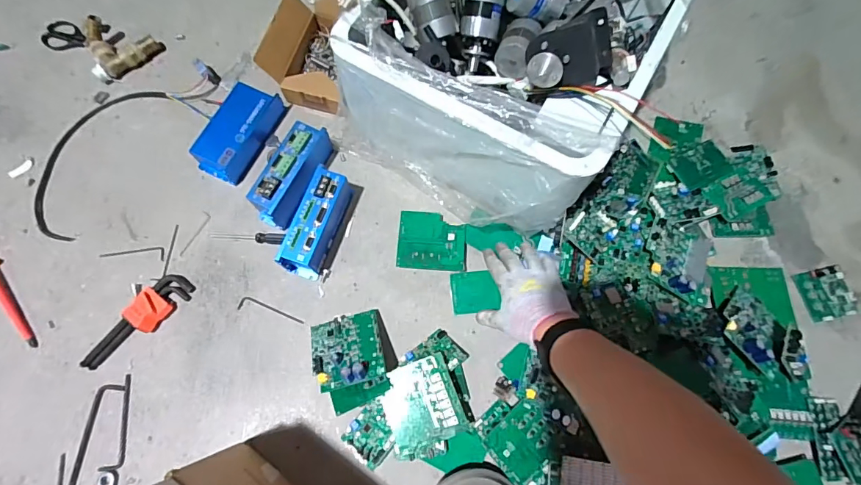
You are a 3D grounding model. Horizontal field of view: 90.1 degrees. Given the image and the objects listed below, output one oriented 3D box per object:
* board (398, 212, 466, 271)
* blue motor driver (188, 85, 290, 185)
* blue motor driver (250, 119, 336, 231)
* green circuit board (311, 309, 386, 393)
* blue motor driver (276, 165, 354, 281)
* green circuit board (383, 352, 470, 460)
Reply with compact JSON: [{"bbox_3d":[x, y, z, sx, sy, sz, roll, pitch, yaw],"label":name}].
[{"bbox_3d":[0.003,-0.002,0.687,0.105,0.017,0.092,4,74,0],"label":"board"},{"bbox_3d":[-0.322,-0.187,0.720,0.084,0.046,0.166,24,75,6],"label":"blue motor driver"},{"bbox_3d":[-0.214,-0.108,0.679,0.064,0.079,0.167,25,74,5],"label":"blue motor driver"},{"bbox_3d":[-0.120,0.150,0.613,0.099,0.018,0.108,-14,48,-2],"label":"green circuit board"},{"bbox_3d":[-0.174,-0.029,0.660,0.055,0.068,0.161,17,75,4],"label":"blue motor driver"},{"bbox_3d":[-0.010,0.230,0.600,0.102,0.010,0.122,-19,75,-6],"label":"green circuit board"}]

